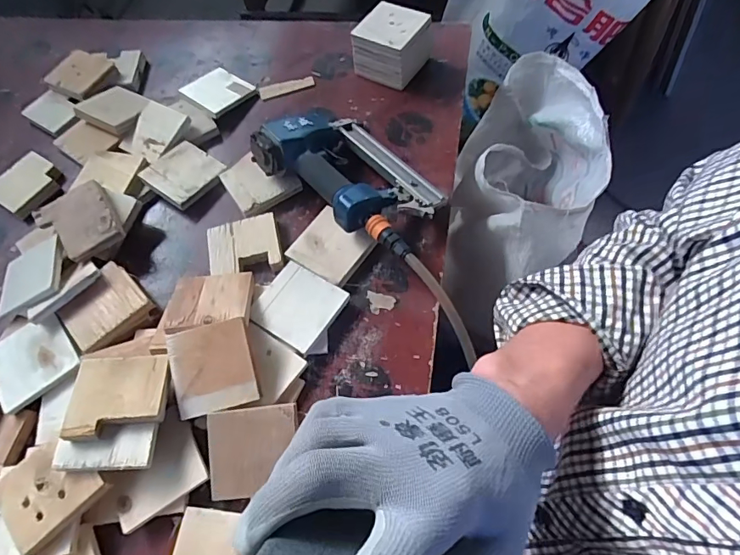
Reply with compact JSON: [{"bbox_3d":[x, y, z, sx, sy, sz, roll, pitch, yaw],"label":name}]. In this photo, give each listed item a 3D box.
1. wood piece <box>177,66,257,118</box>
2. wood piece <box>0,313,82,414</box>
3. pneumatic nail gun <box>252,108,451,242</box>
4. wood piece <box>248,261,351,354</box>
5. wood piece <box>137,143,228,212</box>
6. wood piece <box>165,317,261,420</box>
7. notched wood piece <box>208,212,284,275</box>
[{"bbox_3d":[-0.242,-0.299,0.763,0.099,0.014,0.089,37,65,20],"label":"wood piece"},{"bbox_3d":[-0.393,0.095,0.550,0.094,0.006,0.088,-37,69,-12],"label":"wood piece"},{"bbox_3d":[-0.023,-0.143,0.630,0.240,0.080,0.154,39,71,23],"label":"pneumatic nail gun"},{"bbox_3d":[-0.085,0.033,0.566,0.092,0.008,0.087,28,67,20],"label":"wood piece"},{"bbox_3d":[-0.266,-0.150,0.681,0.091,0.021,0.091,32,68,21],"label":"wood piece"},{"bbox_3d":[-0.168,0.095,0.504,0.086,0.014,0.091,-14,82,1],"label":"wood piece"},{"bbox_3d":[-0.163,-0.042,0.614,0.093,0.017,0.077,-14,60,-2],"label":"notched wood piece"}]

